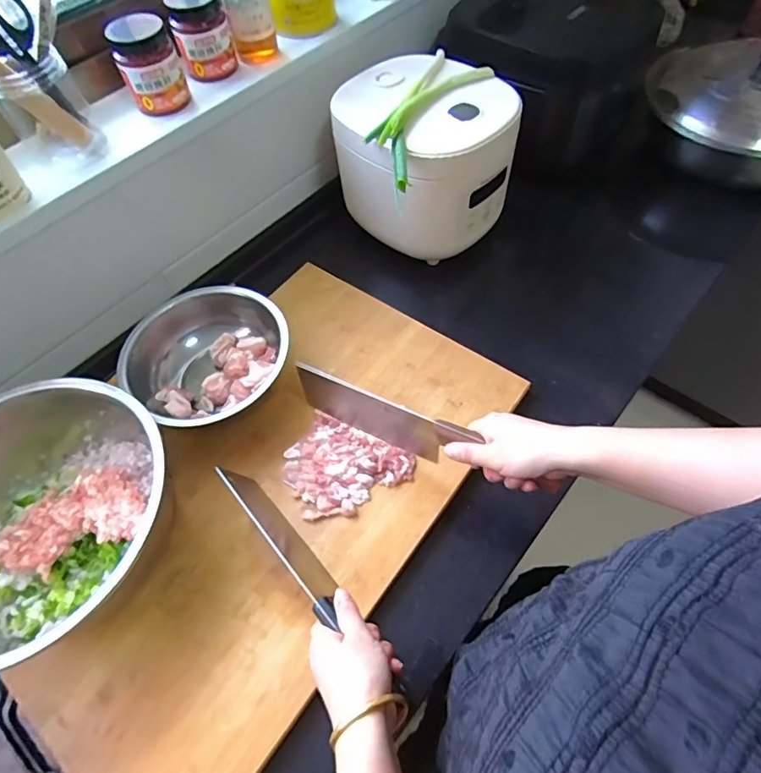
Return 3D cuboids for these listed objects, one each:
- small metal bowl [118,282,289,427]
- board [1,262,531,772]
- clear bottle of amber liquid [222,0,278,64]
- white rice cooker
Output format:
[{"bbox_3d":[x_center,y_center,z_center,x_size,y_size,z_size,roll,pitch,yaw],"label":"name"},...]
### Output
[{"bbox_3d":[-0.213,-0.035,0.607,0.165,0.087,0.199,33,66,22],"label":"small metal bowl"},{"bbox_3d":[-0.131,0.114,0.550,0.347,0.024,0.588,32,66,21],"label":"board"},{"bbox_3d":[-0.173,-0.495,0.605,0.056,0.131,0.057,-14,58,-5],"label":"clear bottle of amber liquid"},{"bbox_3d":[0.062,-0.331,0.700,0.215,0.181,0.222,-29,61,-13],"label":"white rice cooker"}]

